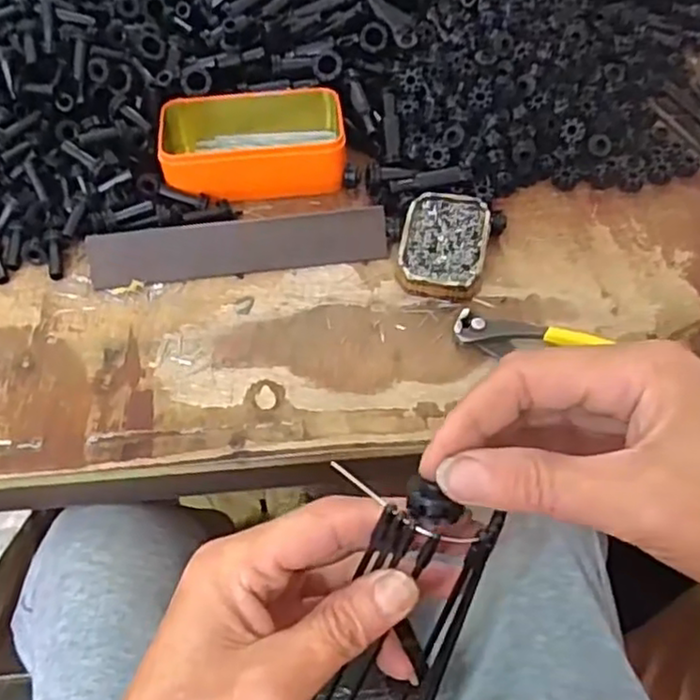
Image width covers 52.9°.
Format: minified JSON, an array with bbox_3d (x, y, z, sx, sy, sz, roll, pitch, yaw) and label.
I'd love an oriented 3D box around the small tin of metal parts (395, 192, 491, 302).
[{"bbox_3d":[0.069,-0.079,0.522,0.061,0.020,0.090,9,56,7],"label":"small tin of metal parts"}]

